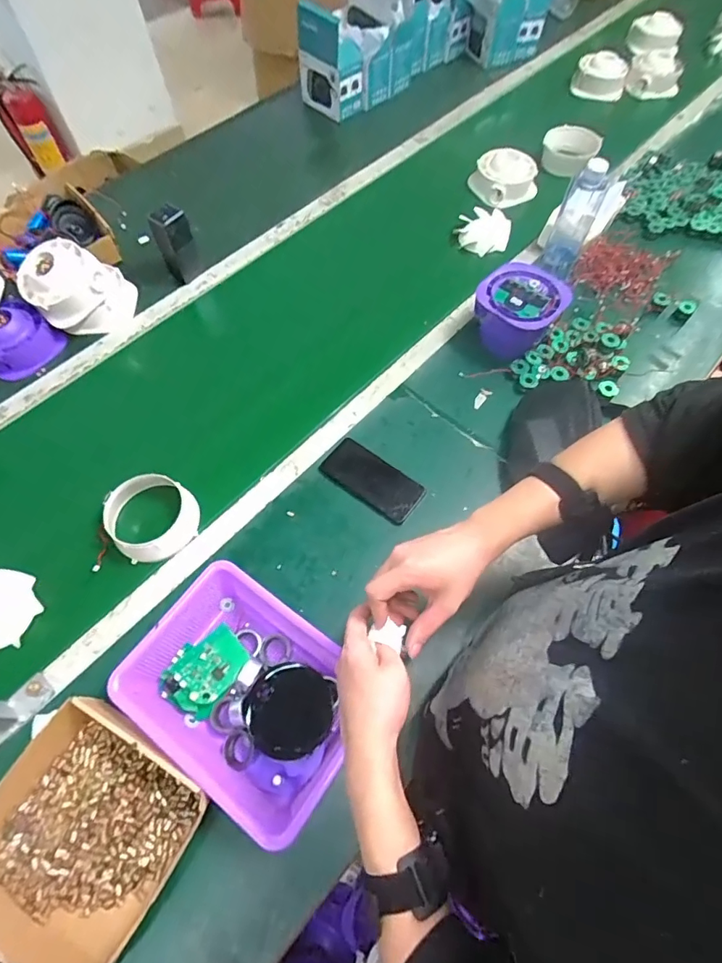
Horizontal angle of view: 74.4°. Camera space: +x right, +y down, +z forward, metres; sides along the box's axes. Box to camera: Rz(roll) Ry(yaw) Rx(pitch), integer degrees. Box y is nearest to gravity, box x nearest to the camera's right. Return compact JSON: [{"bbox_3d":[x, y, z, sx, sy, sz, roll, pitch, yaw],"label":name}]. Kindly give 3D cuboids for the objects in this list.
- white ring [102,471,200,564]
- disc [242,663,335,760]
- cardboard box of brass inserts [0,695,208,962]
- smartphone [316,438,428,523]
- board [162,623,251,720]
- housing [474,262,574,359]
[{"bbox_3d":[-0.304,0.052,0.700,0.120,0.061,0.120,1,63,-1],"label":"white ring"},{"bbox_3d":[-0.087,0.273,0.569,0.104,0.013,0.097,0,72,0],"label":"disc"},{"bbox_3d":[-0.306,0.382,0.519,0.217,0.059,0.231,22,64,10],"label":"cardboard box of brass inserts"},{"bbox_3d":[0.018,-0.003,0.758,0.160,0.016,0.075,34,67,15],"label":"smartphone"},{"bbox_3d":[-0.201,0.236,0.606,0.084,0.018,0.103,35,67,15],"label":"board"},{"bbox_3d":[0.282,-0.304,0.862,0.144,0.106,0.147,1,63,-1],"label":"housing"}]

